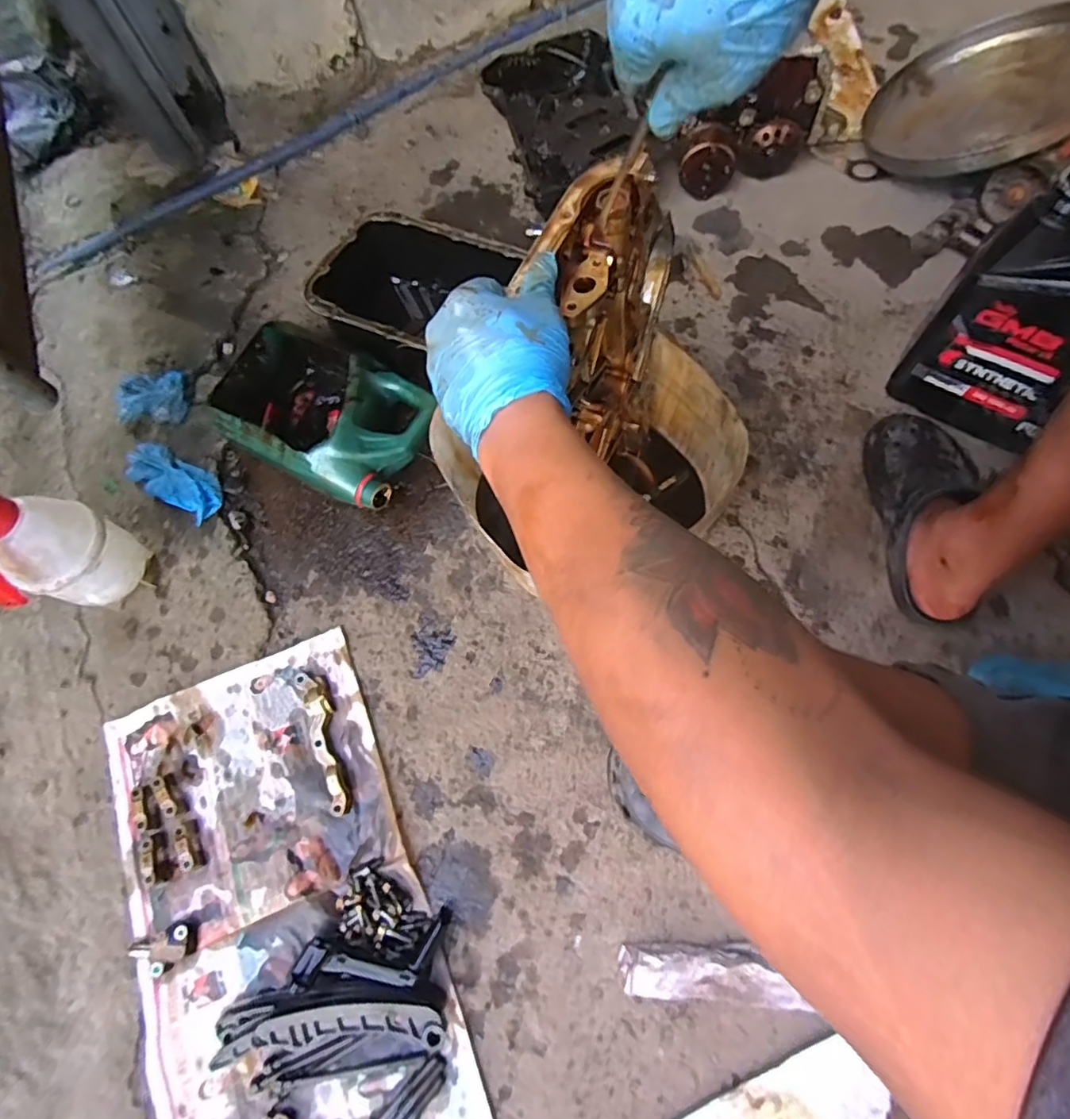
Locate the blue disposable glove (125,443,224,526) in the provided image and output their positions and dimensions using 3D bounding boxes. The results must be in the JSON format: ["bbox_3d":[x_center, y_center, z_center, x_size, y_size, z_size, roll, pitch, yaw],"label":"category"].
[{"bbox_3d":[-0.525,-0.117,0.847,0.164,0.022,0.070,29,75,15],"label":"blue disposable glove"}]

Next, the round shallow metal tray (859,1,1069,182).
[{"bbox_3d":[0.670,-0.681,0.867,0.313,0.060,0.310,30,82,40],"label":"round shallow metal tray"}]

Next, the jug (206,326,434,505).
[{"bbox_3d":[-0.290,-0.194,0.806,0.290,0.132,0.185,29,77,16],"label":"jug"}]

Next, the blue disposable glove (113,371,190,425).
[{"bbox_3d":[-0.591,-0.247,0.890,0.099,0.037,0.092,-19,69,-1],"label":"blue disposable glove"}]

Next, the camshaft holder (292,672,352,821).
[{"bbox_3d":[-0.257,0.219,0.705,0.037,0.014,0.177,-23,69,-3],"label":"camshaft holder"}]

